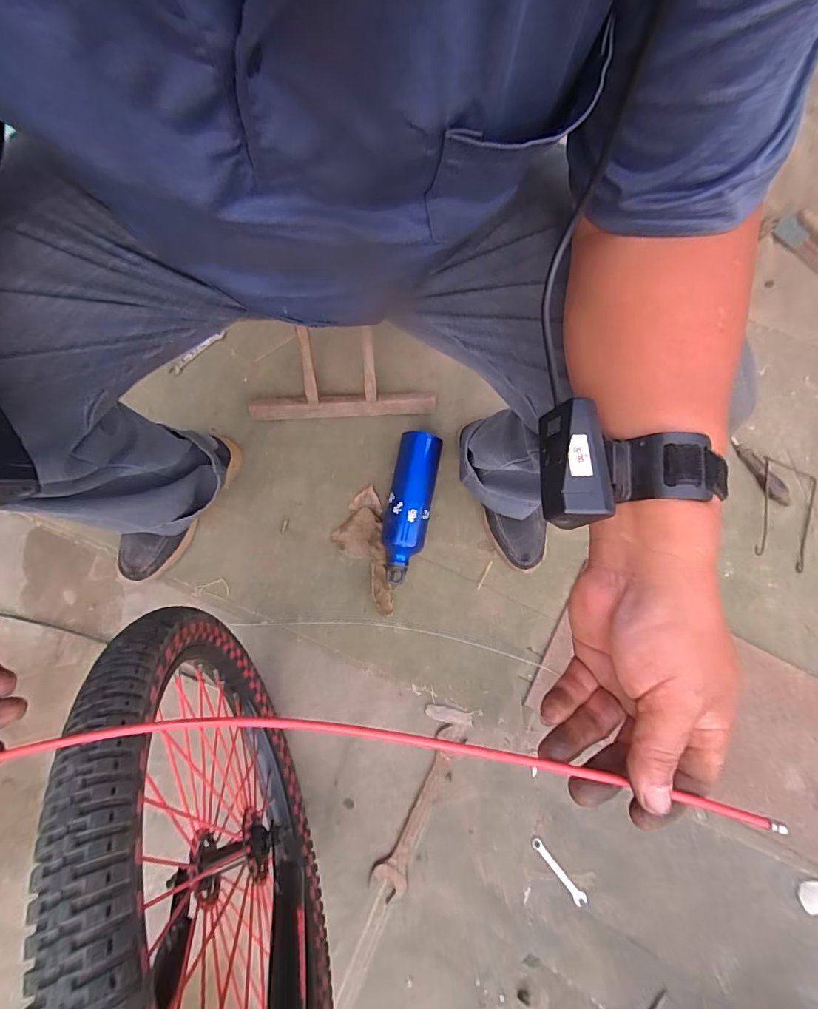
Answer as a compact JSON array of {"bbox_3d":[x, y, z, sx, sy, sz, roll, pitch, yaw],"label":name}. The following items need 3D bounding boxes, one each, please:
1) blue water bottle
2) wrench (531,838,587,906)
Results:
[{"bbox_3d":[-0.003,0.004,0.749,0.076,0.068,0.247,10,78,1],"label":"blue water bottle"},{"bbox_3d":[0.230,0.564,0.691,0.019,0.009,0.109,-38,81,-8],"label":"wrench"}]

